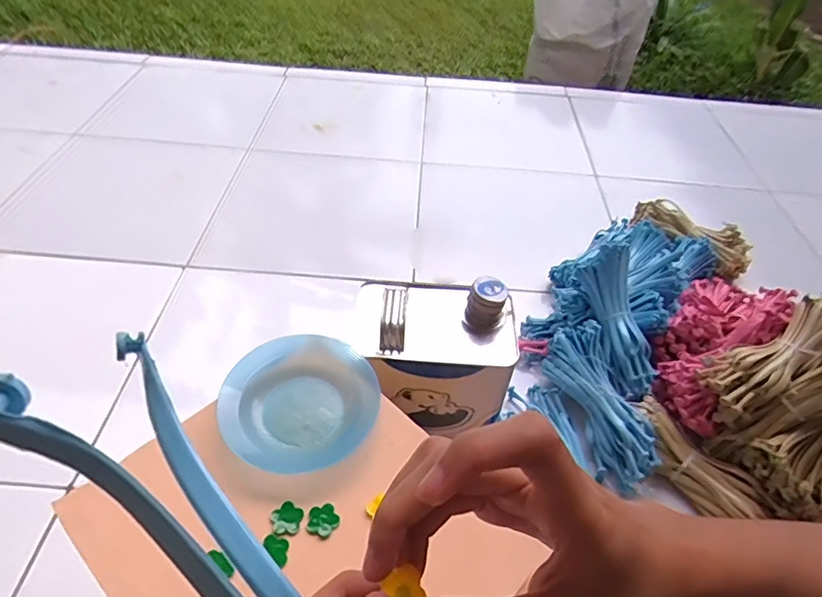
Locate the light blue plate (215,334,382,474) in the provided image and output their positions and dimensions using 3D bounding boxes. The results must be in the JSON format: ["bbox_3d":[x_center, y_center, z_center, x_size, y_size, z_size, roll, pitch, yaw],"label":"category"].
[{"bbox_3d":[-0.095,0.087,0.450,0.128,0.028,0.114,-21,51,-22],"label":"light blue plate"}]

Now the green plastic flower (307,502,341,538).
[{"bbox_3d":[-0.066,0.164,0.389,0.023,0.004,0.023,2,46,-2],"label":"green plastic flower"}]

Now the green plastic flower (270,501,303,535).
[{"bbox_3d":[-0.092,0.162,0.388,0.022,0.005,0.023,2,46,-2],"label":"green plastic flower"}]

